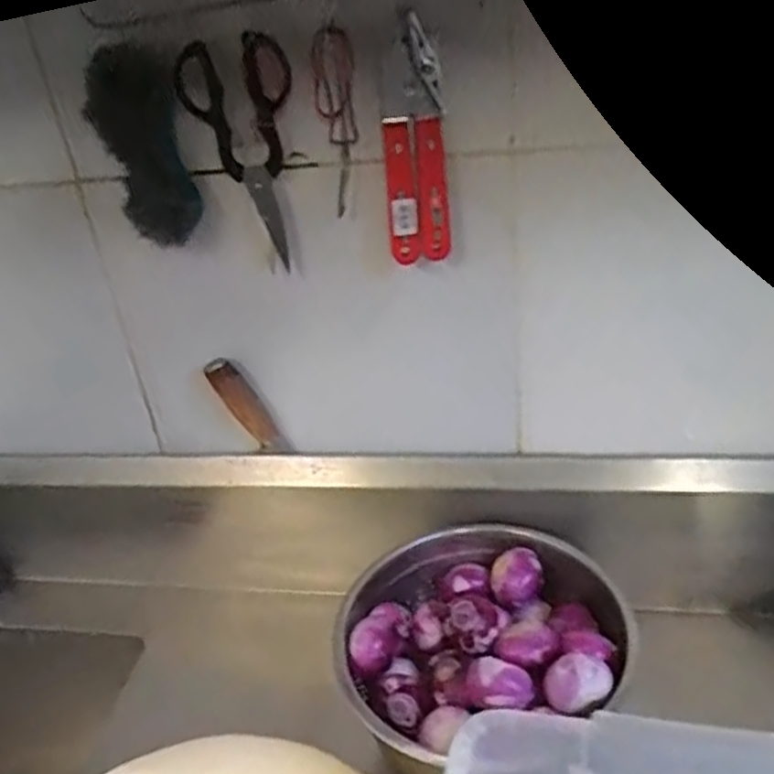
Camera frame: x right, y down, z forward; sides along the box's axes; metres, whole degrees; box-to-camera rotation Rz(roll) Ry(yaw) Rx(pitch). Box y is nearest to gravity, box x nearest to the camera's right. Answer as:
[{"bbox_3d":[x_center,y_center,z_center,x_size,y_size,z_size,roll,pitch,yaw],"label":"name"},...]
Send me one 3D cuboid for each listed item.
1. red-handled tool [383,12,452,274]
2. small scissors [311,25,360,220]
[{"bbox_3d":[0.020,-0.193,0.597,0.052,0.183,0.023,1,31,15],"label":"red-handled tool"},{"bbox_3d":[-0.041,-0.220,0.616,0.037,0.146,0.014,4,26,20],"label":"small scissors"}]

